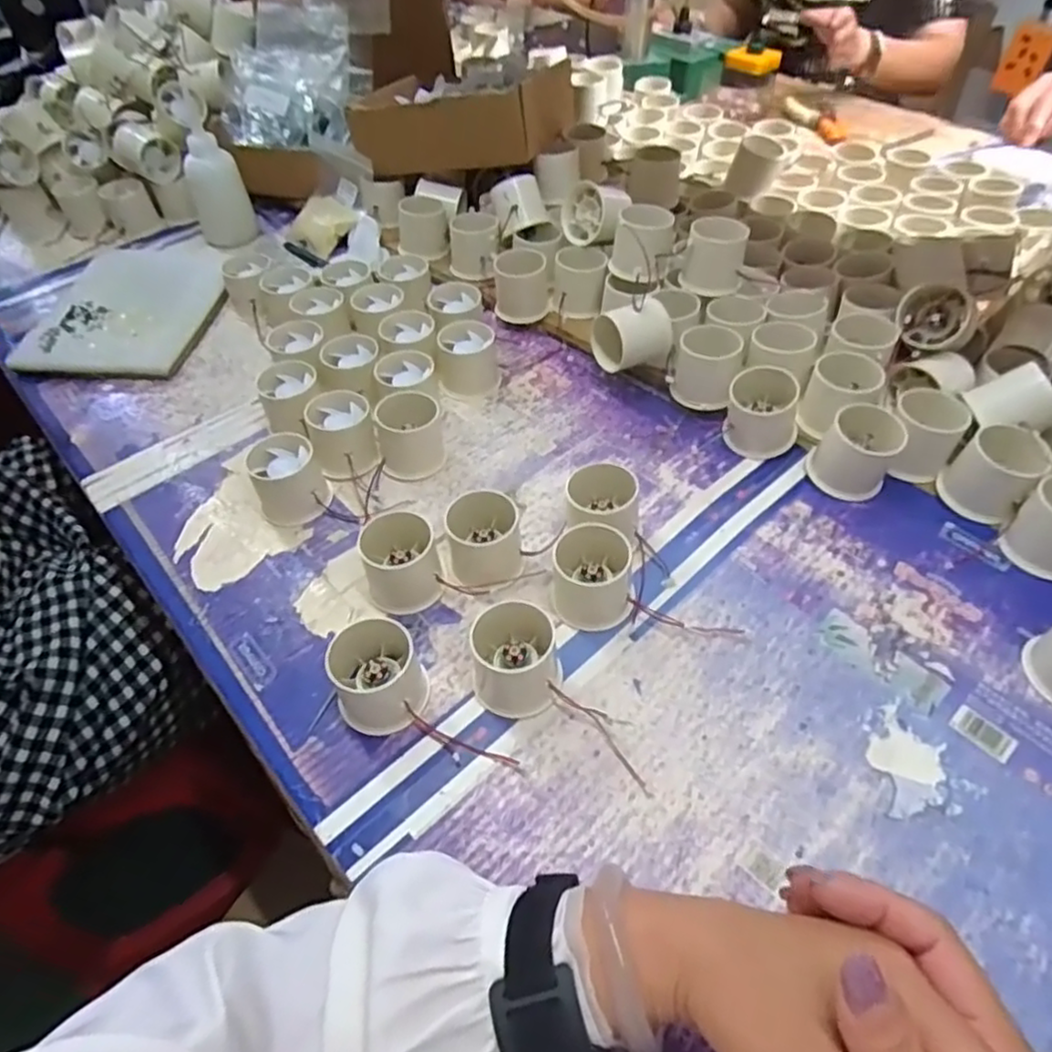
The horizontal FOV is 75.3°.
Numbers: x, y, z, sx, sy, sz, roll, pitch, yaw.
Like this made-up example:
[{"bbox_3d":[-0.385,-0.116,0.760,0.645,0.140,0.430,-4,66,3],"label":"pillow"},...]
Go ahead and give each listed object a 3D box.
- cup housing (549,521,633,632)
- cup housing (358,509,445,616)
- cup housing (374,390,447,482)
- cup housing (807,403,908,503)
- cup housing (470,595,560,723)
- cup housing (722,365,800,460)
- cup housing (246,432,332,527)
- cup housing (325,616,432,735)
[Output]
[{"bbox_3d":[0.046,0.031,0.463,0.055,0.050,0.063,2,50,4],"label":"cup housing"},{"bbox_3d":[-0.087,0.024,0.476,0.053,0.046,0.061,-13,51,-9],"label":"cup housing"},{"bbox_3d":[-0.093,-0.073,0.552,0.049,0.050,0.048,-6,50,-3],"label":"cup housing"},{"bbox_3d":[0.249,-0.058,0.515,0.055,0.046,0.058,31,58,25],"label":"cup housing"},{"bbox_3d":[-0.006,0.082,0.423,0.052,0.049,0.054,-1,50,1],"label":"cup housing"},{"bbox_3d":[0.189,-0.090,0.541,0.056,0.048,0.054,15,52,14],"label":"cup housing"},{"bbox_3d":[-0.186,-0.036,0.533,0.054,0.043,0.060,-25,54,-17],"label":"cup housing"},{"bbox_3d":[-0.091,0.090,0.421,0.052,0.048,0.062,-21,53,-14],"label":"cup housing"}]

